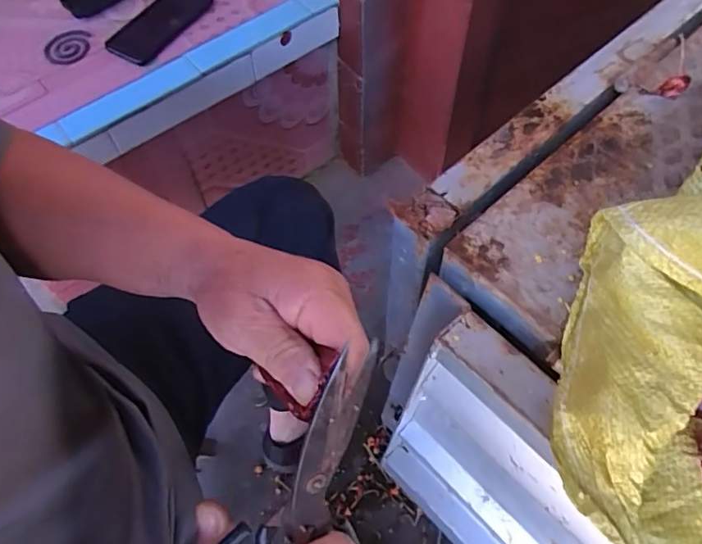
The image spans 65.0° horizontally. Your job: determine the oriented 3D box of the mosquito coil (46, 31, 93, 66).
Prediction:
[{"bbox_3d":[-0.409,-0.327,0.803,0.058,0.012,0.068,40,69,21],"label":"mosquito coil"}]

